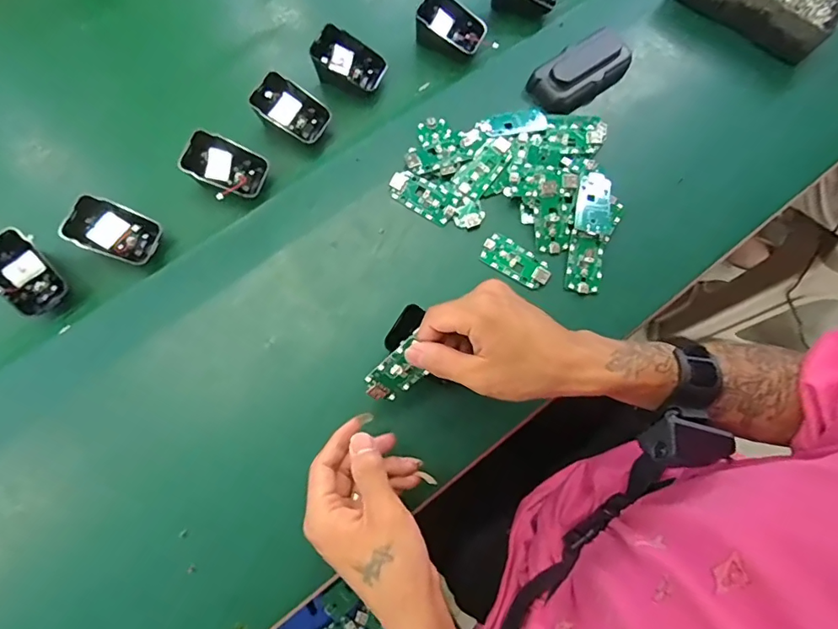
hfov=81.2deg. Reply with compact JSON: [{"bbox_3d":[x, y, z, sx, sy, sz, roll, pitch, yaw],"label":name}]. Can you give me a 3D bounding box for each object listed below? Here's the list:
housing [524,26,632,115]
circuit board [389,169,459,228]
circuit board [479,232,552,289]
[{"bbox_3d":[0.163,-0.241,0.489,0.103,0.032,0.054,-37,78,-10],"label":"housing"},{"bbox_3d":[0.004,-0.110,0.451,0.064,0.008,0.031,31,76,7],"label":"circuit board"},{"bbox_3d":[0.089,-0.049,0.445,0.063,0.005,0.032,30,76,7],"label":"circuit board"}]

